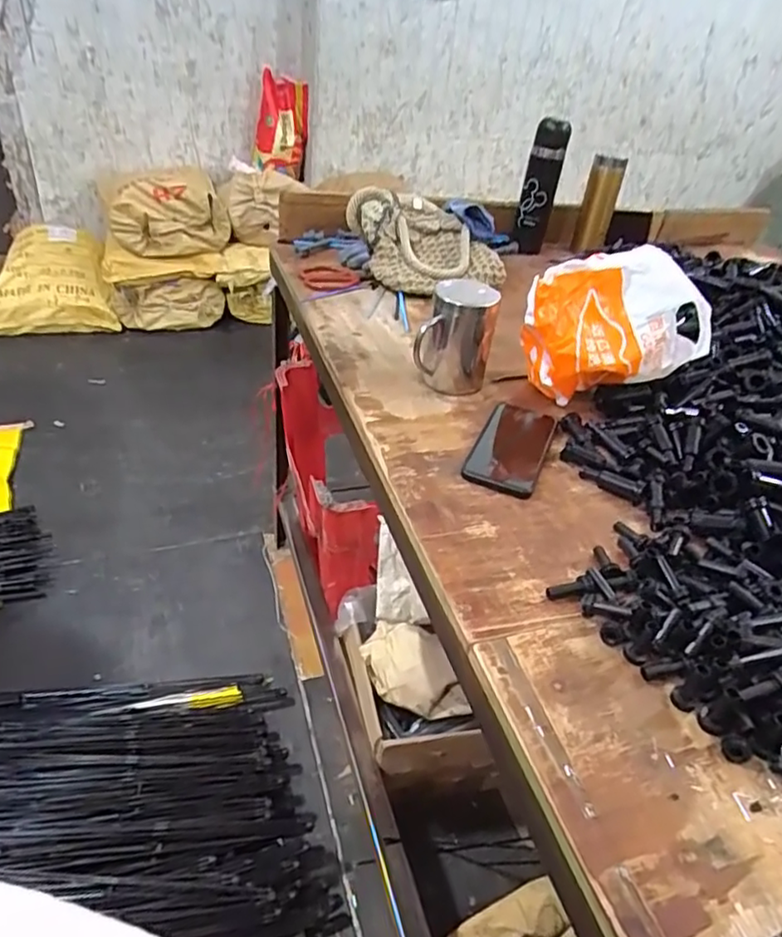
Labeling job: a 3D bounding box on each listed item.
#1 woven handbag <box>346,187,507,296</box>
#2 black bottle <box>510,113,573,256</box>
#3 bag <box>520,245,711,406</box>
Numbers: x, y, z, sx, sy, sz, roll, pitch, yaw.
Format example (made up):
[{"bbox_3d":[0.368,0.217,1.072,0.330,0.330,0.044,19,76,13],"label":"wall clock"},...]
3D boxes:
[{"bbox_3d":[0.058,-0.376,1.037,0.218,0.126,0.197,-12,42,-24],"label":"woven handbag"},{"bbox_3d":[0.281,-0.526,1.174,0.064,0.237,0.061,17,38,11],"label":"black bottle"},{"bbox_3d":[0.254,-0.157,0.728,0.204,0.155,0.105,-4,38,-12],"label":"bag"}]

